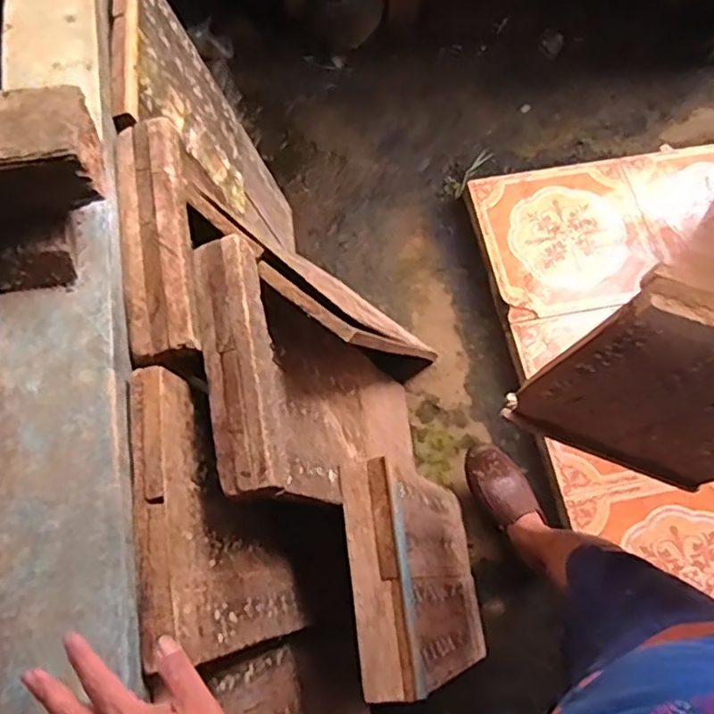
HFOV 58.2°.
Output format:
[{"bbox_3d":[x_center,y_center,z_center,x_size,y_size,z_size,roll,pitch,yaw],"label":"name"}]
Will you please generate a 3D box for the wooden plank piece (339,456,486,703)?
[{"bbox_3d":[0.112,0.361,1.067,0.084,0.467,0.302,-19,67,15],"label":"wooden plank piece"}]

